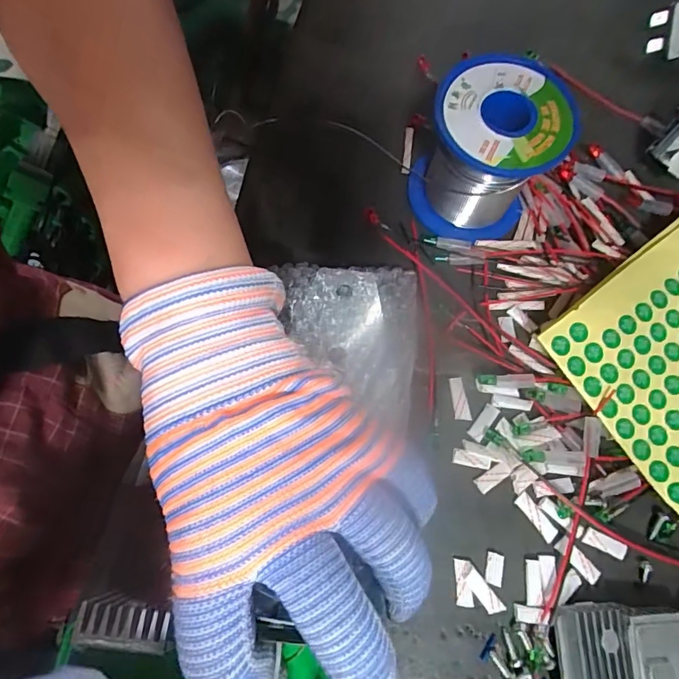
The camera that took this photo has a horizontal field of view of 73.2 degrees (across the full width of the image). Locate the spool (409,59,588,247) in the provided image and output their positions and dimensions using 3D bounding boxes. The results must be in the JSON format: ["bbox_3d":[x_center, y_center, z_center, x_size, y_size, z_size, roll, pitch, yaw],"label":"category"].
[{"bbox_3d":[0.075,-0.093,0.233,0.061,0.062,0.065,0,72,-1],"label":"spool"}]

